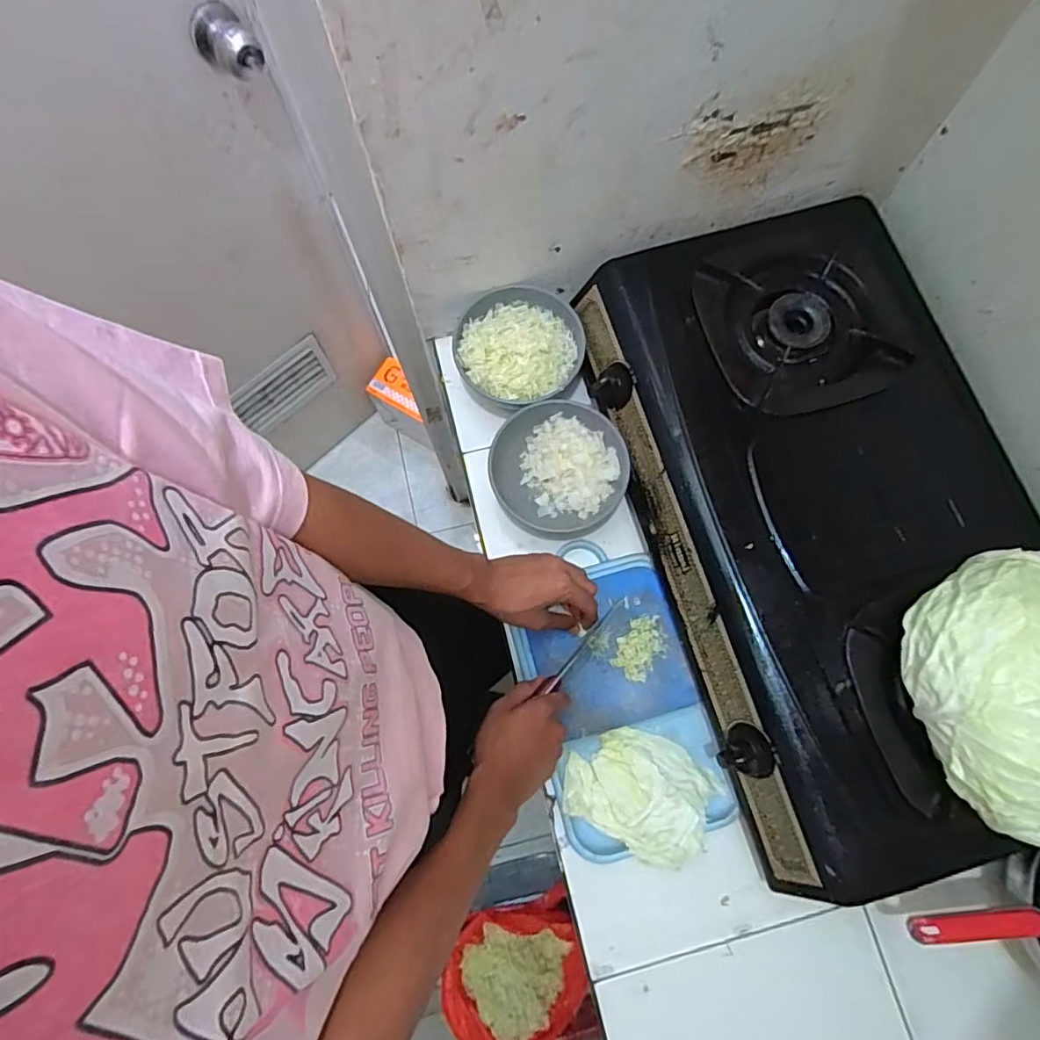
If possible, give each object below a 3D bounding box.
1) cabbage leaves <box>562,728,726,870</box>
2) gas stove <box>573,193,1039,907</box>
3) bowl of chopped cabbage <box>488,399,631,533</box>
[{"bbox_3d":[0.133,0.298,0.637,0.153,0.037,0.116,31,77,8],"label":"cabbage leaves"},{"bbox_3d":[0.343,-0.009,0.640,0.381,0.122,0.683,-15,76,-4],"label":"gas stove"},{"bbox_3d":[0.046,-0.063,0.707,0.158,0.060,0.145,0,75,0],"label":"bowl of chopped cabbage"}]

